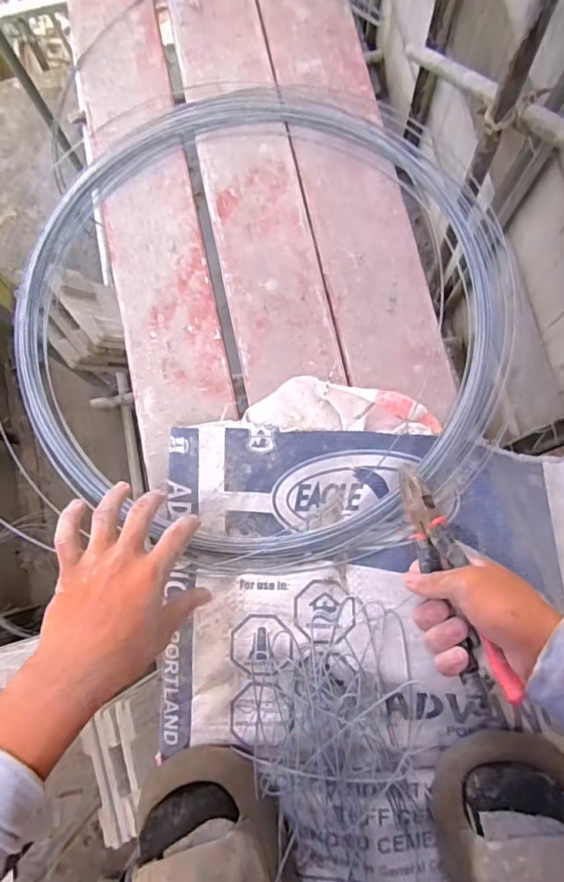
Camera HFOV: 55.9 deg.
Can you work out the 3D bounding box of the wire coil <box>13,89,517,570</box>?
[{"bbox_3d":[-0.017,-0.141,0.545,0.506,0.041,0.492,0,80,1],"label":"wire coil"}]

